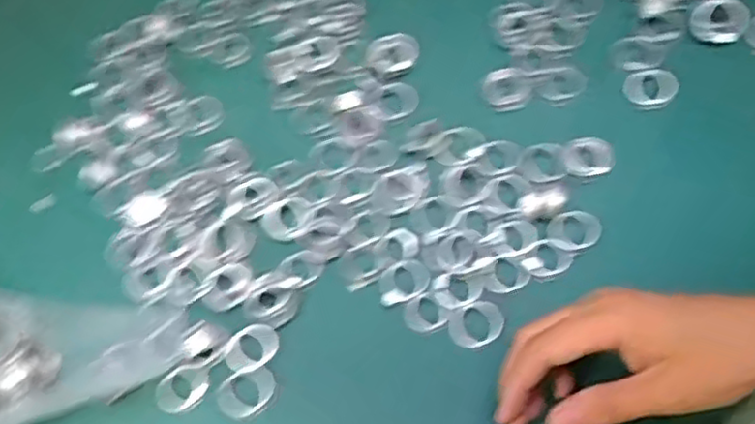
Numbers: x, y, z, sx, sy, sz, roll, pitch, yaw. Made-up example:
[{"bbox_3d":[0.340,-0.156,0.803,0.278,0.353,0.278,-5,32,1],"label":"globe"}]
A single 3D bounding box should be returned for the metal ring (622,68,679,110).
[{"bbox_3d":[0.183,-0.084,0.465,0.029,0.012,0.027,-1,63,1],"label":"metal ring"}]

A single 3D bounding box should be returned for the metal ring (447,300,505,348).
[{"bbox_3d":[0.058,0.065,0.405,0.032,0.009,0.027,-19,66,-6],"label":"metal ring"}]

